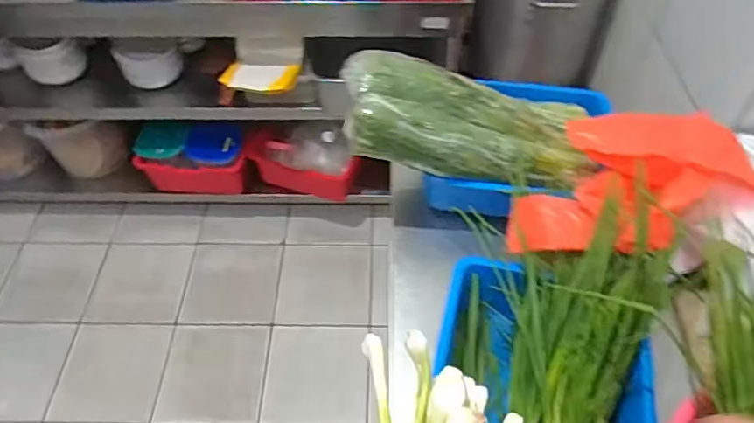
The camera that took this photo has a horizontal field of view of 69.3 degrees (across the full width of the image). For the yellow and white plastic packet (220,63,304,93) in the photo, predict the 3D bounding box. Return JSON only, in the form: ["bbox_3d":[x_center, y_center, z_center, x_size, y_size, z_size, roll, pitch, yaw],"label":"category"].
[{"bbox_3d":[-0.304,-0.353,1.419,0.195,0.052,0.064,2,51,2],"label":"yellow and white plastic packet"}]

